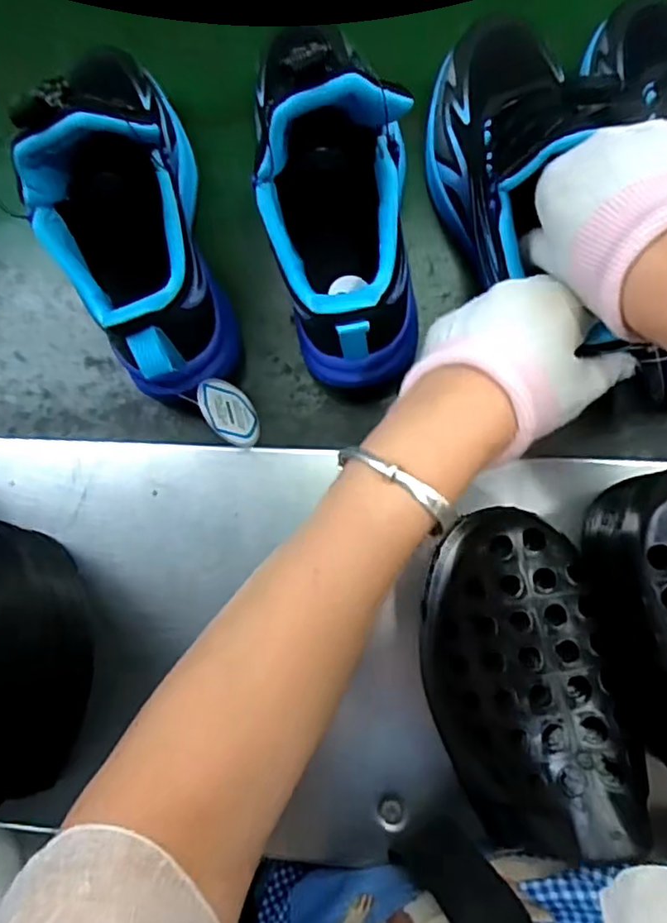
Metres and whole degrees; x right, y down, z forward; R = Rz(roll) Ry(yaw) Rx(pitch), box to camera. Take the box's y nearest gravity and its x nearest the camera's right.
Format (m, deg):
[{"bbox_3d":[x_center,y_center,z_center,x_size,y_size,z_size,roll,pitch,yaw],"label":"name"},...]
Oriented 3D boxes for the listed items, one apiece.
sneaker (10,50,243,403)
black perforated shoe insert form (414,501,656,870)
[{"bbox_3d":[-0.124,-0.151,0.374,0.077,0.145,0.224,-15,81,3],"label":"sneaker"},{"bbox_3d":[0.086,0.099,0.290,0.082,0.071,0.150,-14,81,3],"label":"black perforated shoe insert form"}]

